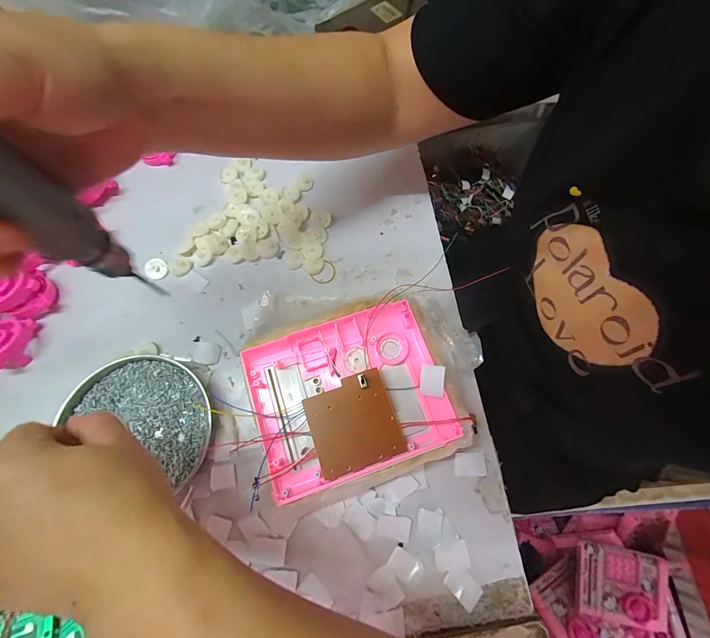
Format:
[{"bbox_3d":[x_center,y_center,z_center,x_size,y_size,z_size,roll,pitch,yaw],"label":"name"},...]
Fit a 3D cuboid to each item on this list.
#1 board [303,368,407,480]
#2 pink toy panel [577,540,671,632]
[{"bbox_3d":[-0.002,0.088,0.283,0.072,0.006,0.072,-18,73,-8],"label":"board"},{"bbox_3d":[0.535,0.528,0.652,0.169,0.030,0.128,11,71,2],"label":"pink toy panel"}]

